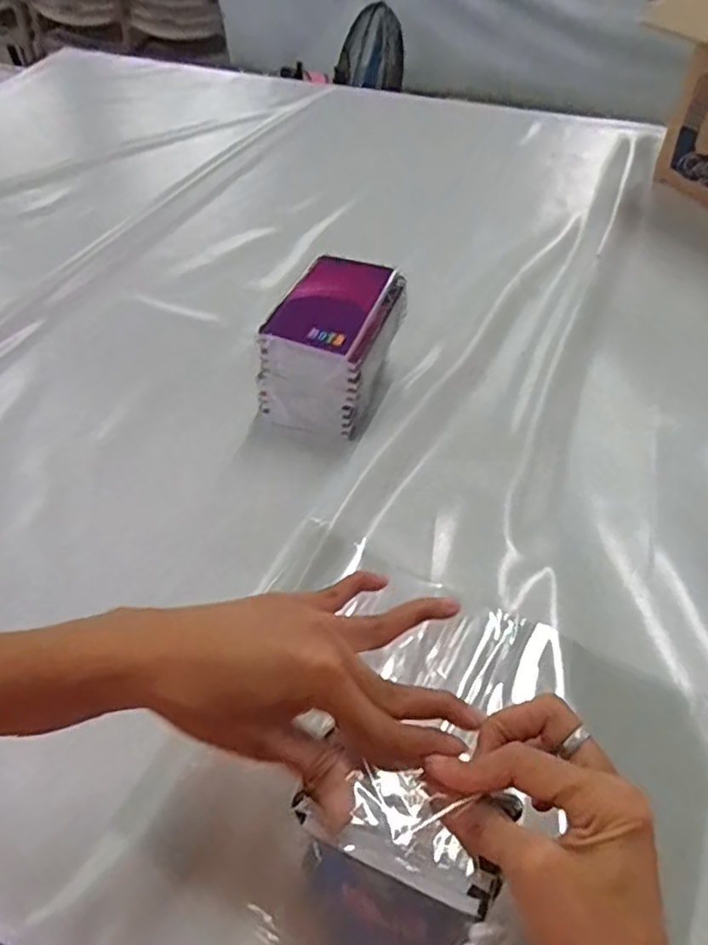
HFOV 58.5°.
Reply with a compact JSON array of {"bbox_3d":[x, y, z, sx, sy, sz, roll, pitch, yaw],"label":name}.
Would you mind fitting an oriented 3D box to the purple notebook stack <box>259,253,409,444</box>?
[{"bbox_3d":[-0.018,-0.120,0.600,0.104,0.117,0.138,18,53,16],"label":"purple notebook stack"}]

